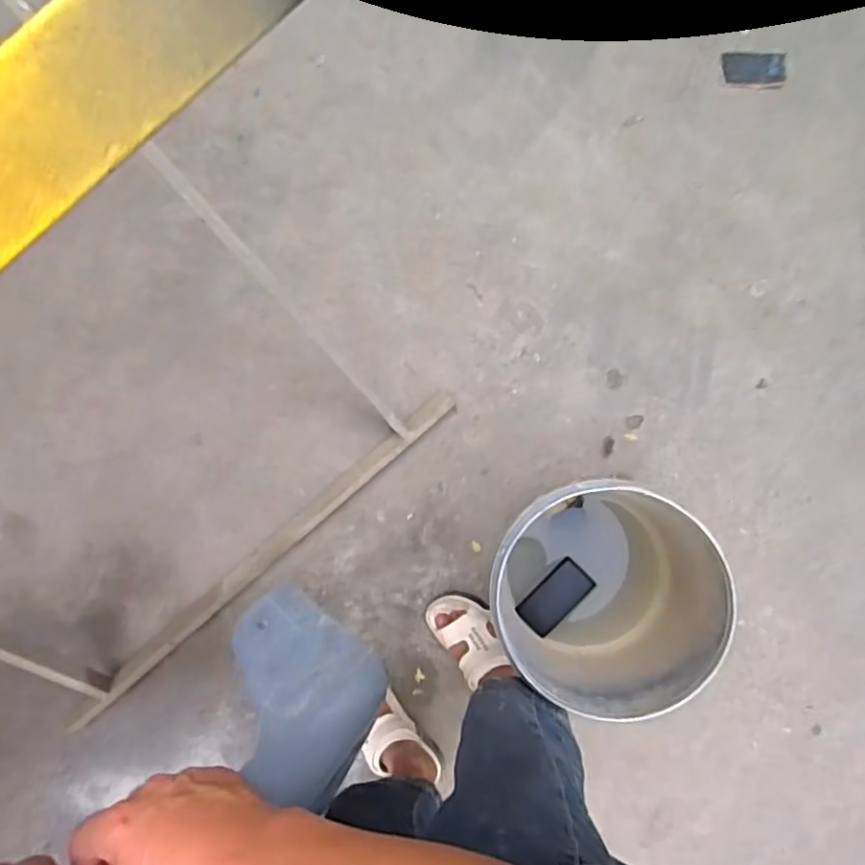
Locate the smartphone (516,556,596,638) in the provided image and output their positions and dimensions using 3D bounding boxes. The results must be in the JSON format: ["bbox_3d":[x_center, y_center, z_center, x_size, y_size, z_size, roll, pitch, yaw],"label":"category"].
[{"bbox_3d":[0.212,0.284,1.015,0.130,0.015,0.068,-45,84,0],"label":"smartphone"}]

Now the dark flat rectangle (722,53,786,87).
[{"bbox_3d":[0.621,-0.704,1.148,0.122,0.014,0.070,7,88,4],"label":"dark flat rectangle"}]

